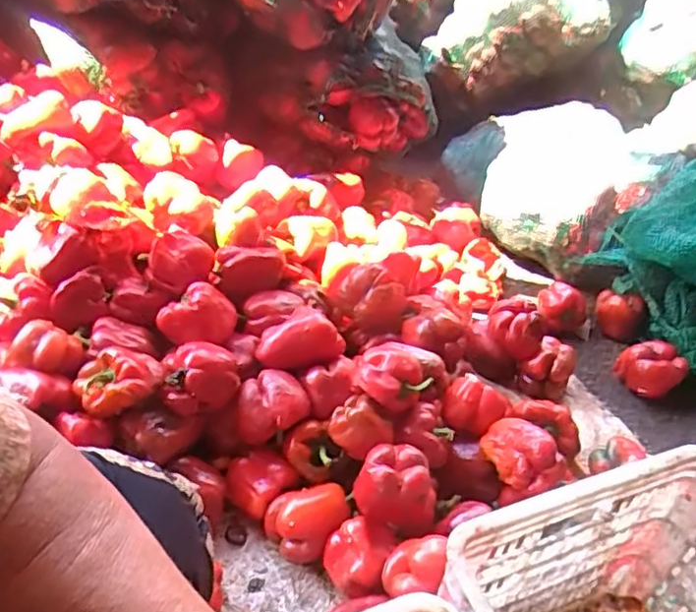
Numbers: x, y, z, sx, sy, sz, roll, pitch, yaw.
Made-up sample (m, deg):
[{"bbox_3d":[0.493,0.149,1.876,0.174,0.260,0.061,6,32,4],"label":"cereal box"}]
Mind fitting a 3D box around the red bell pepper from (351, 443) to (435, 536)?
[{"bbox_3d":[0.064,0.232,0.812,0.106,0.086,0.076,16,39,11],"label":"red bell pepper"}]

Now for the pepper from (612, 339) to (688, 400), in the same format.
[{"bbox_3d":[0.552,0.117,1.157,0.102,0.073,0.093,2,38,-7],"label":"pepper"}]

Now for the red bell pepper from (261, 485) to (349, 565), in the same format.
[{"bbox_3d":[-0.052,0.284,0.847,0.097,0.068,0.088,-25,48,-34],"label":"red bell pepper"}]

